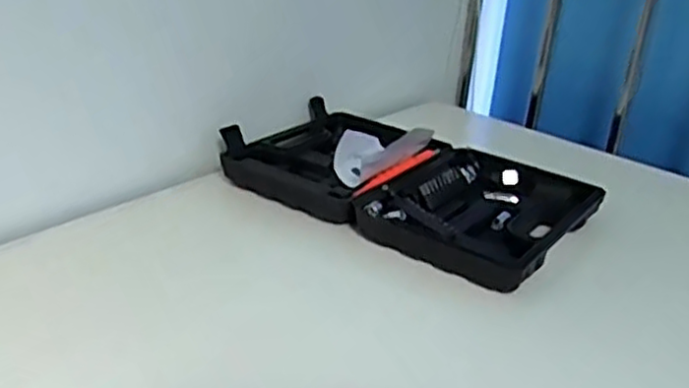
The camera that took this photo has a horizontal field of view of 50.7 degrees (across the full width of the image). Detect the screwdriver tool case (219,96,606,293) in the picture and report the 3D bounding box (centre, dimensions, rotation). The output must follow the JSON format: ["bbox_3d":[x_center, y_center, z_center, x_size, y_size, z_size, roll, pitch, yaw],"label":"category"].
[{"bbox_3d":[0.059,-0.023,0.729,0.351,0.046,0.216,21,30,30],"label":"screwdriver tool case"}]

